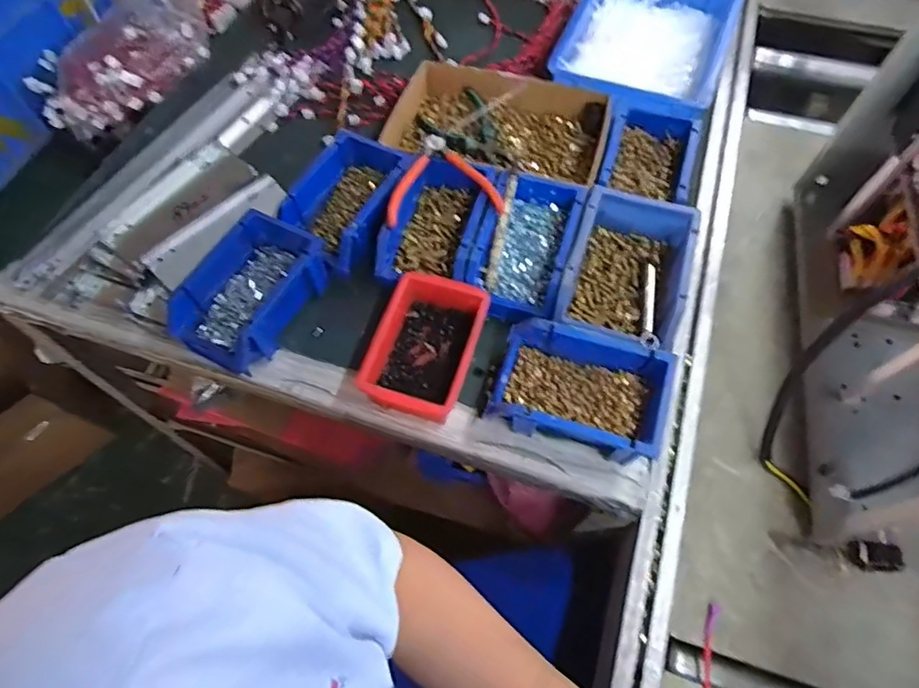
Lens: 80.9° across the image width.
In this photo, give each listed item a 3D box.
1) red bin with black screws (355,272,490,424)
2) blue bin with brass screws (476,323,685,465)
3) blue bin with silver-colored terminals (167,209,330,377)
[{"bbox_3d":[-0.034,0.003,0.563,0.099,0.047,0.150,16,65,10],"label":"red bin with black screws"},{"bbox_3d":[0.116,0.046,0.527,0.158,0.071,0.105,16,65,10],"label":"blue bin with brass screws"},{"bbox_3d":[-0.226,-0.061,0.580,0.099,0.060,0.168,26,67,14],"label":"blue bin with silver-colored terminals"}]

